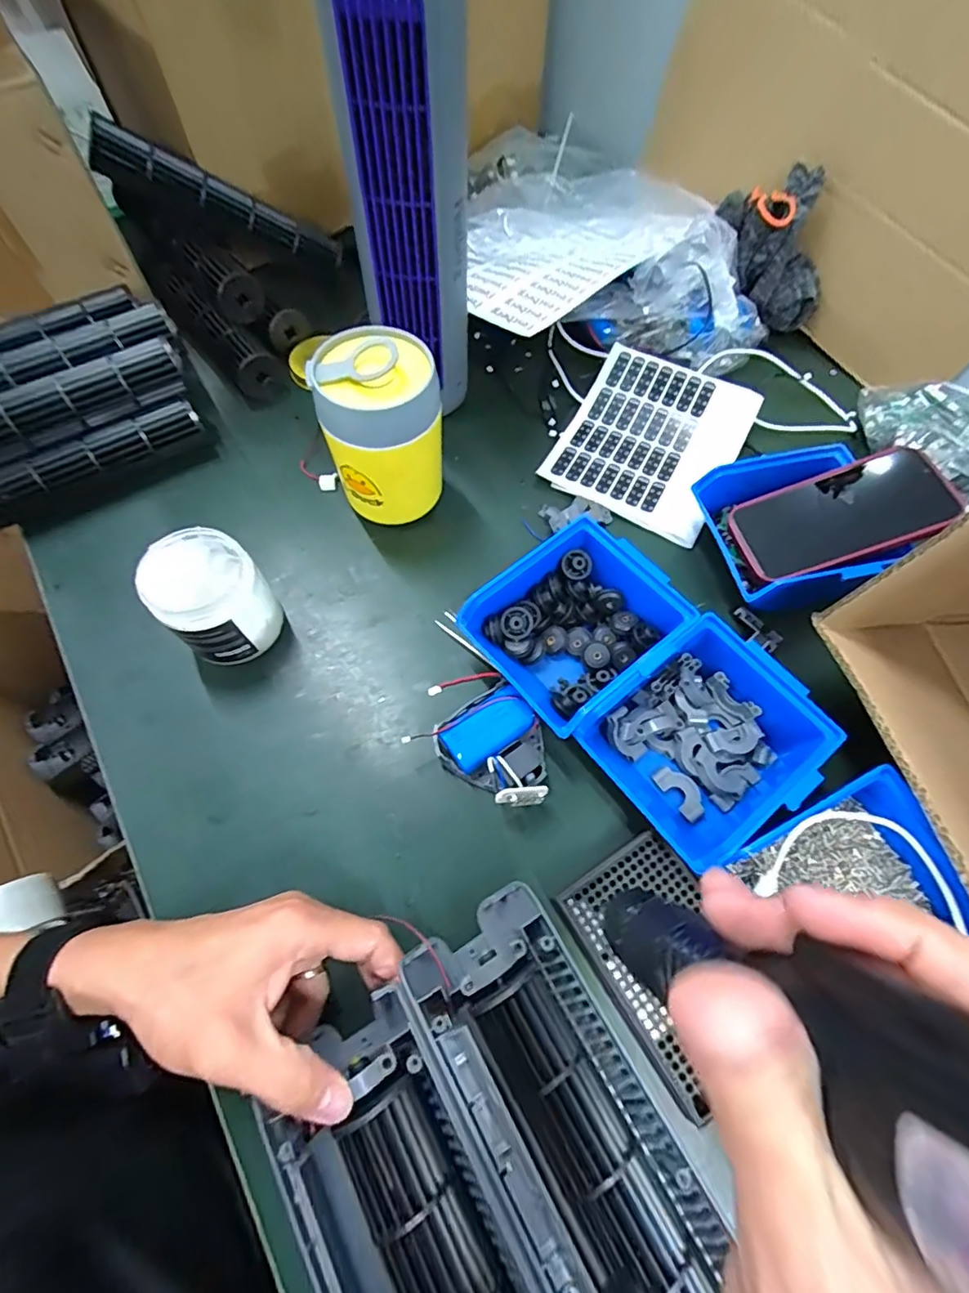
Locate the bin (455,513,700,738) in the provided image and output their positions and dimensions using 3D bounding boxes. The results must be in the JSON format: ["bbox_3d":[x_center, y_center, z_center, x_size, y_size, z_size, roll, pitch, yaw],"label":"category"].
[{"bbox_3d":[0.072,-0.016,0.398,0.143,0.061,0.116,-37,69,-16],"label":"bin"}]

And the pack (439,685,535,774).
[{"bbox_3d":[0.003,0.061,0.388,0.065,0.021,0.040,-32,70,-14],"label":"pack"}]

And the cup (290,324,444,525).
[{"bbox_3d":[-0.081,-0.164,0.430,0.094,0.139,0.087,-11,64,-5],"label":"cup"}]

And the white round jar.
[{"bbox_3d":[-0.198,-0.034,0.399,0.069,0.085,0.075,1,66,-1],"label":"white round jar"}]

